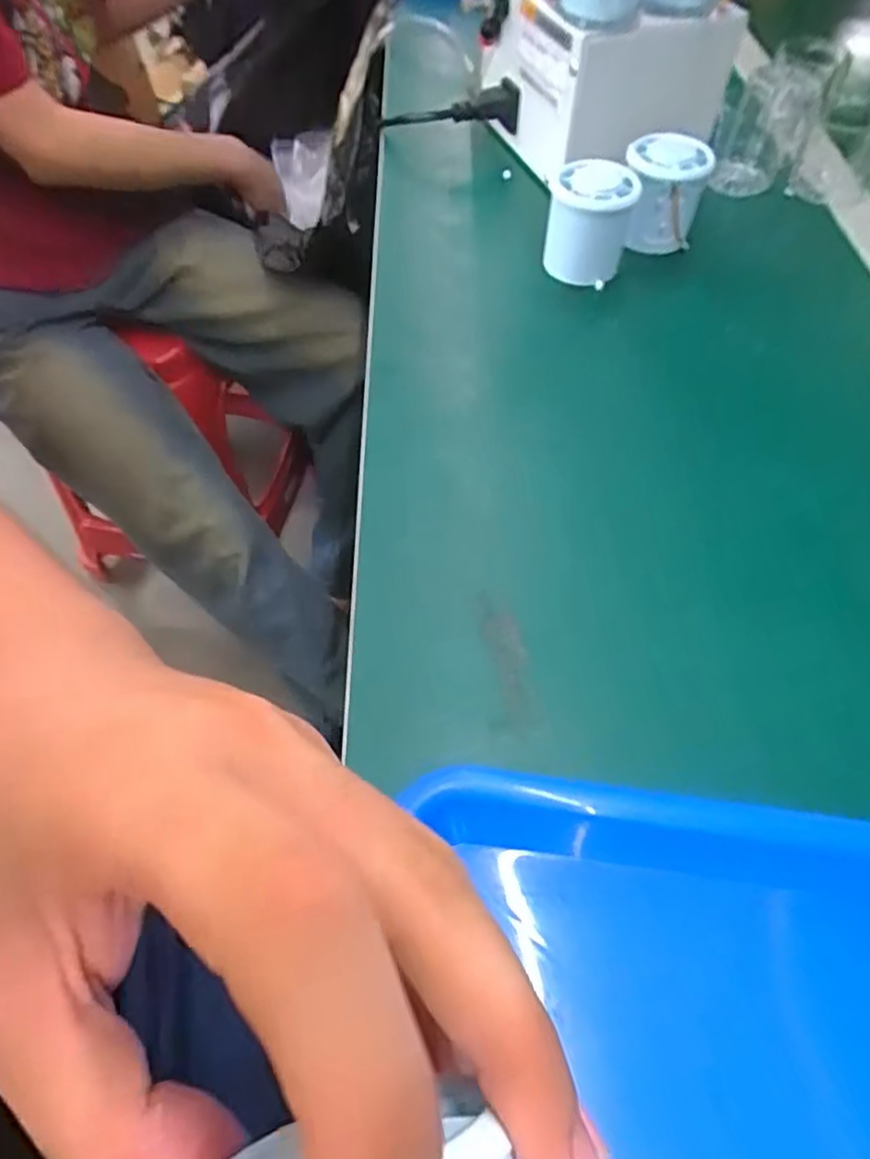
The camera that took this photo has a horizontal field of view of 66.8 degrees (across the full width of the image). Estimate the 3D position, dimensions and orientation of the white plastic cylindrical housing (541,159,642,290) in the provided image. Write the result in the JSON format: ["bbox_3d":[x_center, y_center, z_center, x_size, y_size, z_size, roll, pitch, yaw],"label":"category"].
[{"bbox_3d":[0.103,-0.237,0.446,0.053,0.066,0.046,13,57,7],"label":"white plastic cylindrical housing"}]

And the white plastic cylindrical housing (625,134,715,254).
[{"bbox_3d":[0.157,-0.264,0.462,0.053,0.062,0.056,9,57,4],"label":"white plastic cylindrical housing"}]

